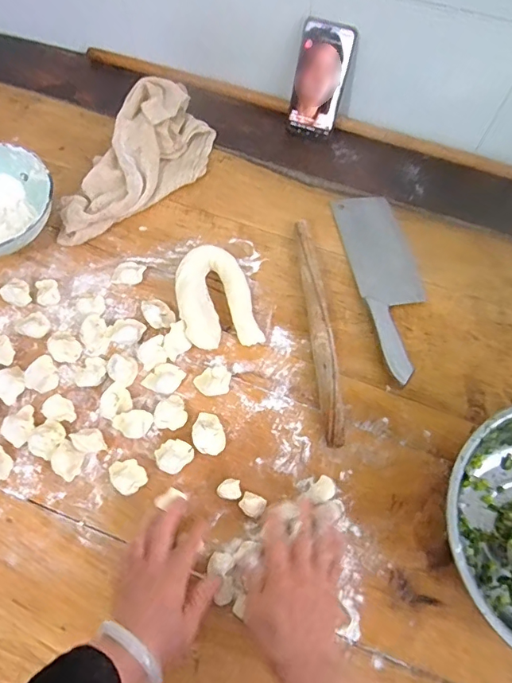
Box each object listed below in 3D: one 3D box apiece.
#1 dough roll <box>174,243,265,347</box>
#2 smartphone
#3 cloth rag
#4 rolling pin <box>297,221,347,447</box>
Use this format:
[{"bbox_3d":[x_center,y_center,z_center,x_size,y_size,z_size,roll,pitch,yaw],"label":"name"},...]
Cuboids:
[{"bbox_3d":[-0.053,-0.055,0.616,0.093,0.041,0.132,-13,67,-6],"label":"dough roll"},{"bbox_3d":[0.098,-0.391,0.714,0.074,0.150,0.012,14,45,1],"label":"smartphone"},{"bbox_3d":[-0.177,-0.257,0.701,0.157,0.056,0.295,24,68,9],"label":"cloth rag"},{"bbox_3d":[0.081,-0.019,0.614,0.026,0.028,0.306,-5,67,-3],"label":"rolling pin"}]

